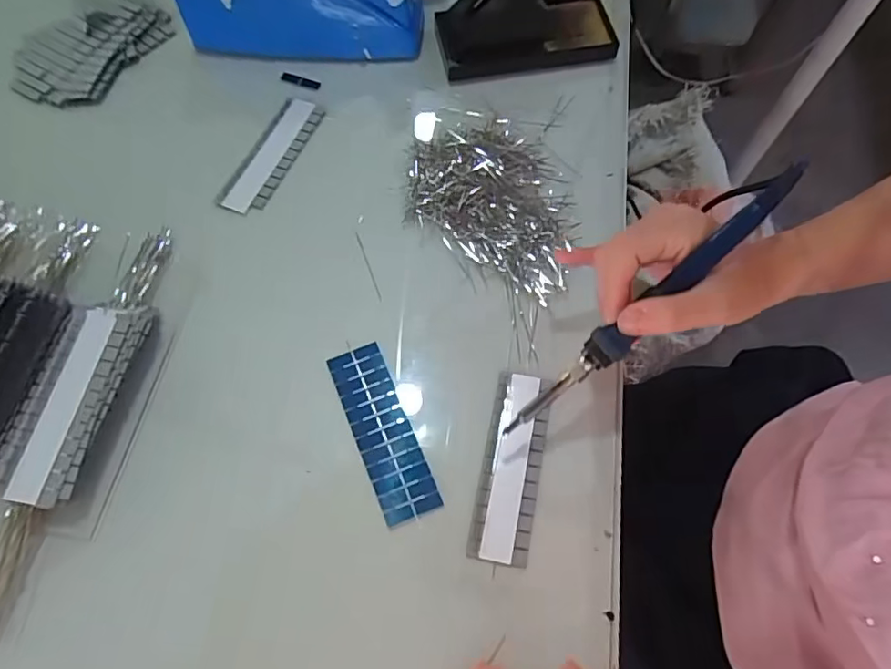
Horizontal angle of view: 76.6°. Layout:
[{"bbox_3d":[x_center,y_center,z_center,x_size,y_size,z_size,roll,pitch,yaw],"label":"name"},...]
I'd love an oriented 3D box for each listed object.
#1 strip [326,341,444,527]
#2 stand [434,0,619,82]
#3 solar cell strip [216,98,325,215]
[{"bbox_3d":[-0.044,0.065,0.390,0.038,0.004,0.124,-22,67,-9],"label":"strip"},{"bbox_3d":[0.075,-0.293,0.509,0.162,0.069,0.078,-13,67,-6],"label":"stand"},{"bbox_3d":[-0.149,-0.156,0.486,0.042,0.009,0.126,21,68,8],"label":"solar cell strip"}]

